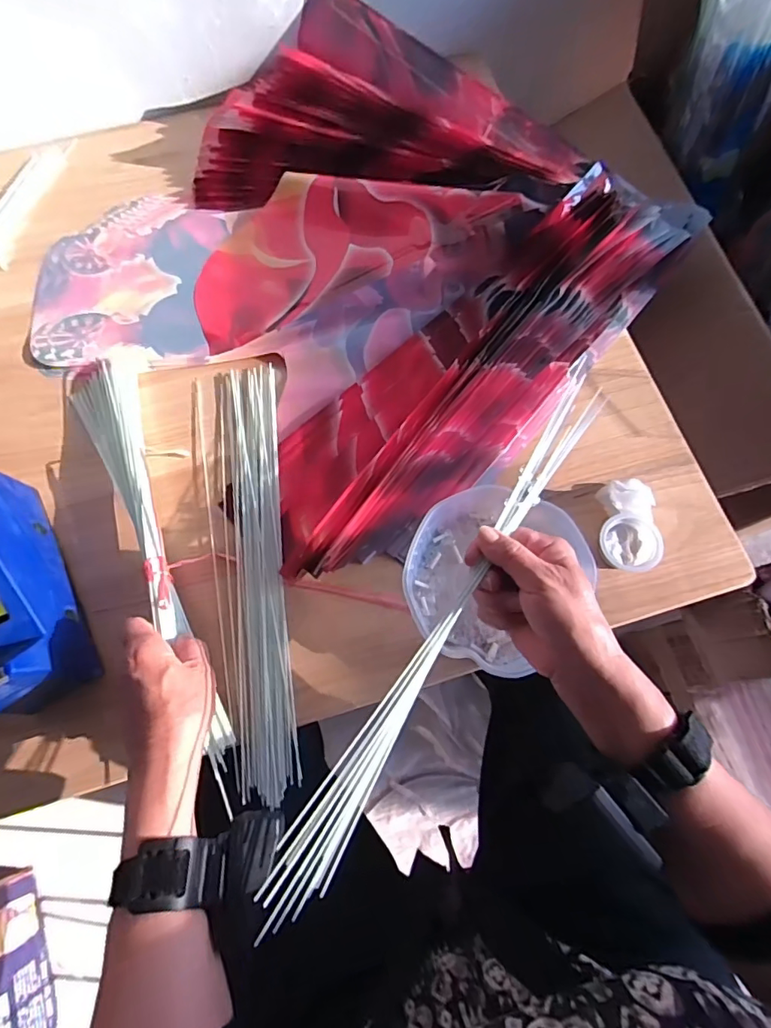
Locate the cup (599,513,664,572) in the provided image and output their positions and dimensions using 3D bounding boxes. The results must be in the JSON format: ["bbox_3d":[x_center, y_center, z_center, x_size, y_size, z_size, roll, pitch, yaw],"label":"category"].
[{"bbox_3d":[0.224,0.029,0.477,0.052,0.032,0.051,0,71,0],"label":"cup"}]

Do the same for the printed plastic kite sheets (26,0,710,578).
[{"bbox_3d":[-0.050,-0.281,0.563,0.564,0.072,0.576,38,76,12],"label":"printed plastic kite sheets"}]

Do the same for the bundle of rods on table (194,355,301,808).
[{"bbox_3d":[-0.128,0.041,0.484,0.079,0.008,0.405,-10,72,-3],"label":"bundle of rods on table"}]

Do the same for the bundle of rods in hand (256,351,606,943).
[{"bbox_3d":[0.052,0.062,0.354,0.033,0.019,0.436,31,75,10],"label":"bundle of rods in hand"}]

